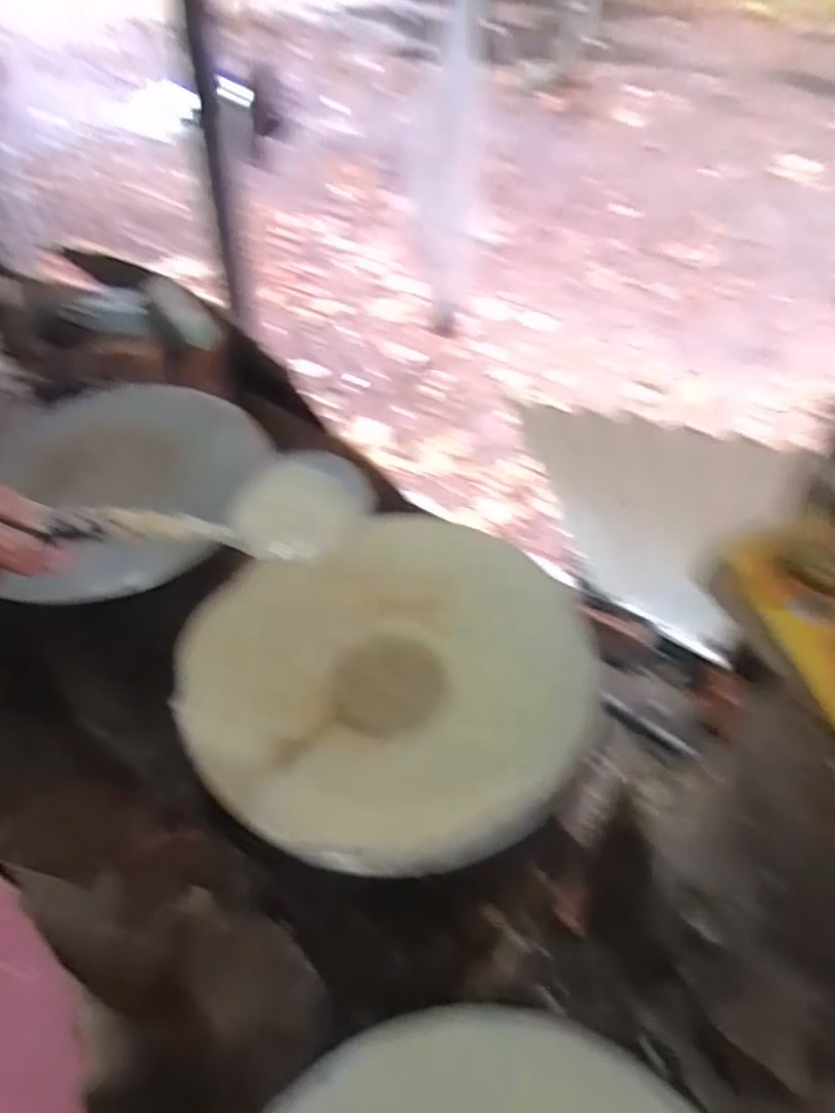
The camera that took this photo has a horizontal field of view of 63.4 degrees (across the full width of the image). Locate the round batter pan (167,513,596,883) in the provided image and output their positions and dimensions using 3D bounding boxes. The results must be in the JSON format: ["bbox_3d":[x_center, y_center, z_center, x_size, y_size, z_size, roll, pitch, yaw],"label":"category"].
[{"bbox_3d":[-0.028,0.098,0.656,0.387,0.044,0.376,-21,50,-15],"label":"round batter pan"}]

